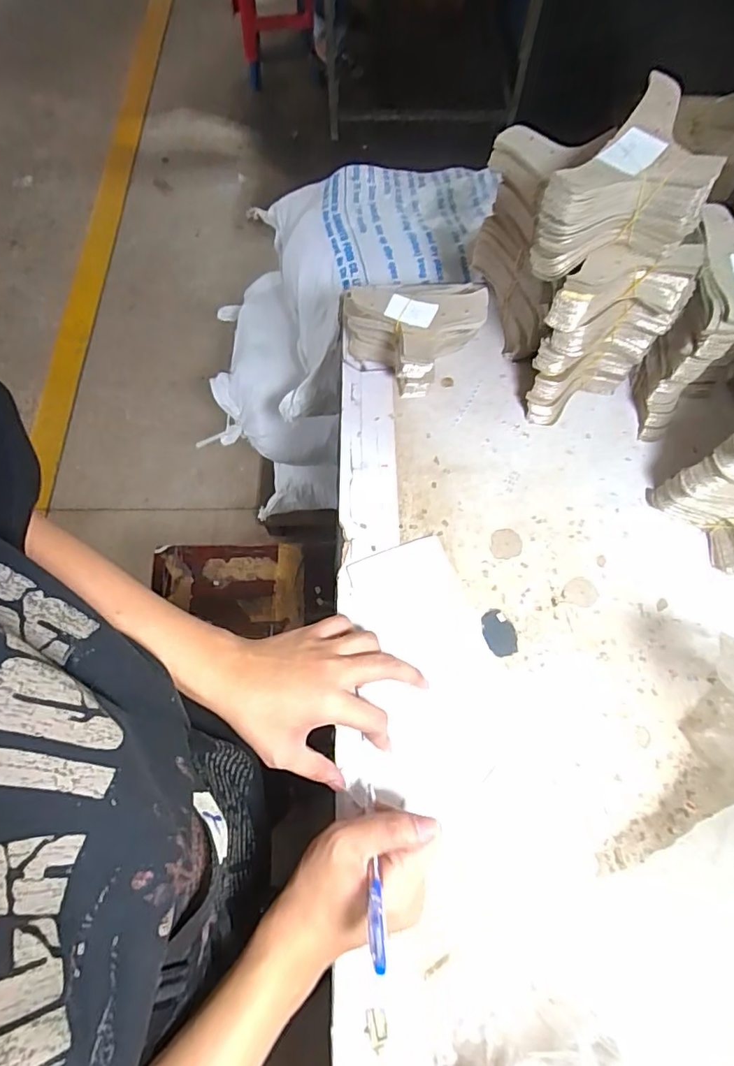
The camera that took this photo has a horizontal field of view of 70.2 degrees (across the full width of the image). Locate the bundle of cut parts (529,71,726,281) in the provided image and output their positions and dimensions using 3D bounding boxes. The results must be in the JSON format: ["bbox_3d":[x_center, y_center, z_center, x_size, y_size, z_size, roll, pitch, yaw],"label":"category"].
[{"bbox_3d":[0.206,-0.260,0.406,0.097,0.081,0.130,35,72,13],"label":"bundle of cut parts"}]

